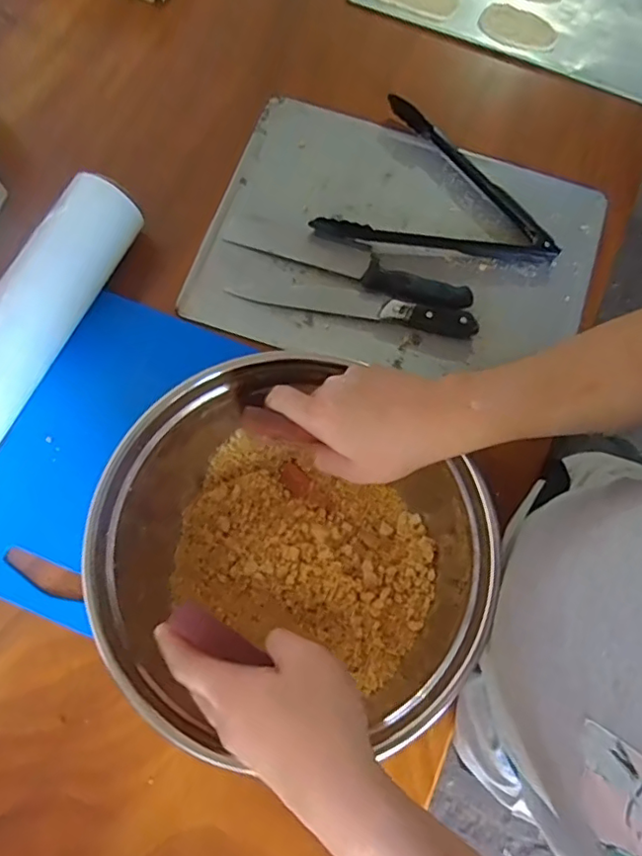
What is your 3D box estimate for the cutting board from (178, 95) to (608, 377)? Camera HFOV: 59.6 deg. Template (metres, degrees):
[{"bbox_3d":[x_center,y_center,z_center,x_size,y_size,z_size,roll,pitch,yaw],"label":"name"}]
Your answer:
[{"bbox_3d":[0.098,-0.218,0.675,0.444,0.019,0.324,18,74,4],"label":"cutting board"}]

